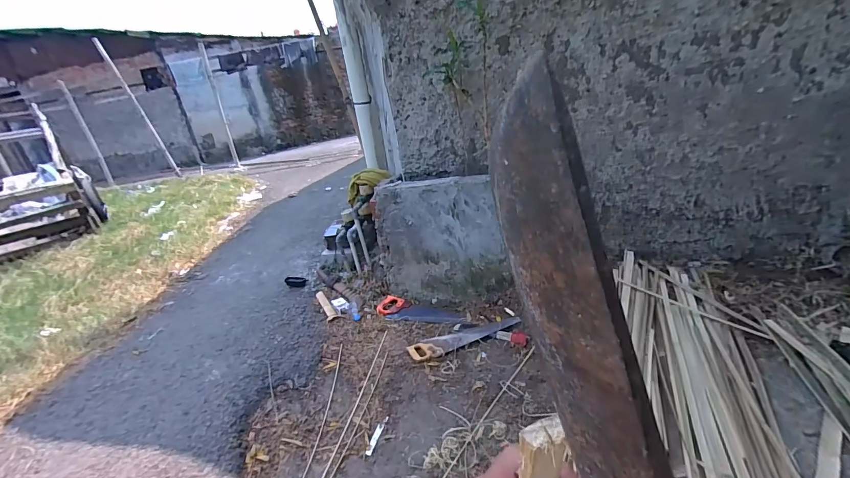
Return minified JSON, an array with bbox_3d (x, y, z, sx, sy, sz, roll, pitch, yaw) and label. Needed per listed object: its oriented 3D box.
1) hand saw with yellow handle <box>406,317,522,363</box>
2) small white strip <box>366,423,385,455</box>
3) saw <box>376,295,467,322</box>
[{"bbox_3d":[0.193,0.431,1.645,0.489,0.038,0.119,-13,25,-11],"label":"hand saw with yellow handle"},{"bbox_3d":[-0.173,0.692,1.267,0.024,0.004,0.119,1,26,18],"label":"small white strip"},{"bbox_3d":[-0.022,0.362,1.833,0.456,0.046,0.156,1,25,18],"label":"saw"}]

